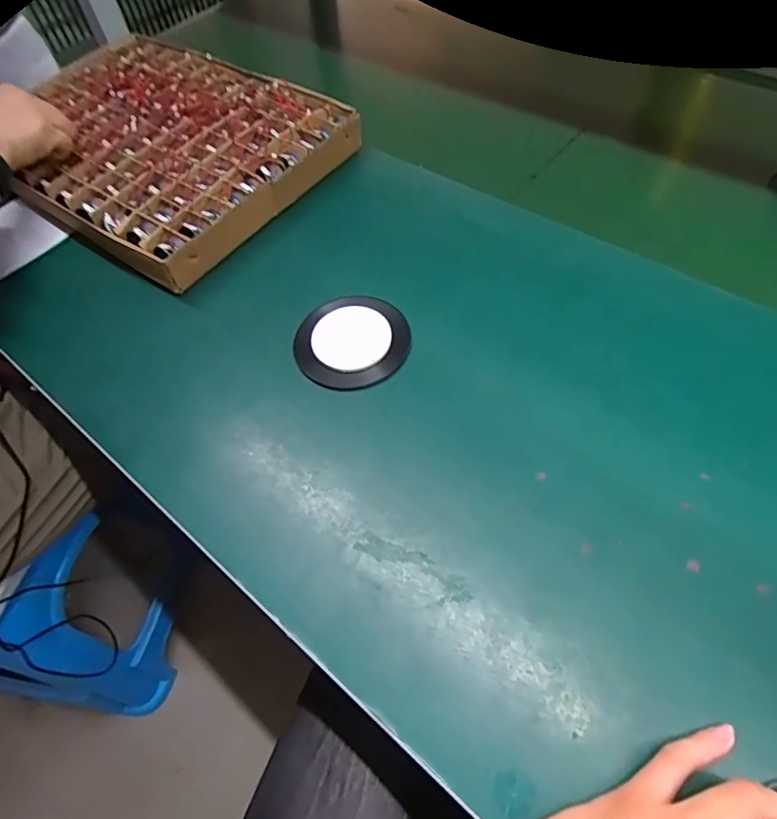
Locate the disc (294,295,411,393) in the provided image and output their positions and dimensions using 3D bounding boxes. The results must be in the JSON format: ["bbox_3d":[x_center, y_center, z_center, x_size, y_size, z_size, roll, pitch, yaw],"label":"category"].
[{"bbox_3d":[-0.032,-0.062,0.459,0.097,0.013,0.093,-2,59,4],"label":"disc"}]

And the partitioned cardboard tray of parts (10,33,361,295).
[{"bbox_3d":[-0.285,-0.329,0.629,0.441,0.036,0.296,34,67,22],"label":"partitioned cardboard tray of parts"}]

